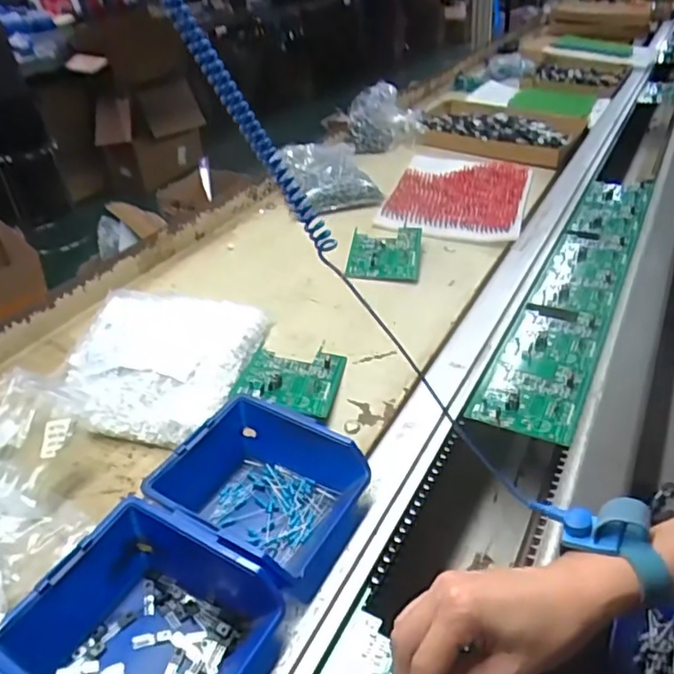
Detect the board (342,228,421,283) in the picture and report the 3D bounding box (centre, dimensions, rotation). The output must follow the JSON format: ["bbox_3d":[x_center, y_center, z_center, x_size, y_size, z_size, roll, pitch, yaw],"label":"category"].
[{"bbox_3d":[0.067,-0.118,0.803,0.097,0.014,0.113,5,50,9],"label":"board"}]

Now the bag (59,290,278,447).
[{"bbox_3d":[-0.184,0.017,0.597,0.180,0.046,0.202,3,35,11],"label":"bag"}]

